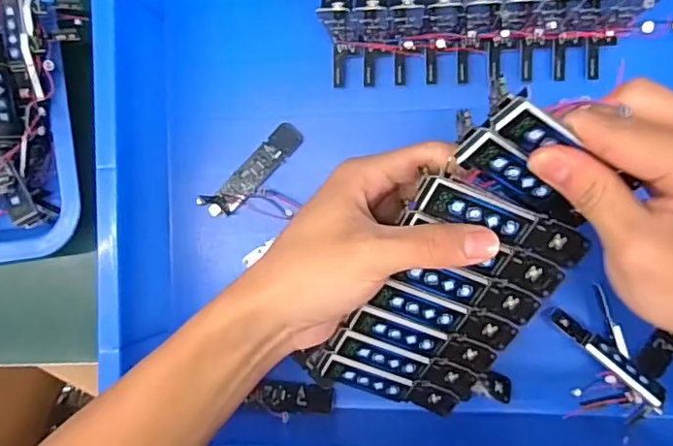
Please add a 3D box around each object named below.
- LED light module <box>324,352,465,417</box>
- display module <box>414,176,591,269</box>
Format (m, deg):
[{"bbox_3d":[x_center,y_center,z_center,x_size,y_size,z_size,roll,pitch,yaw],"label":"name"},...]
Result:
[{"bbox_3d":[0.031,0.092,0.328,0.080,0.009,0.019,20,110,-12],"label":"LED light module"},{"bbox_3d":[0.079,0.000,0.266,0.089,0.009,0.020,20,120,-13],"label":"display module"}]

